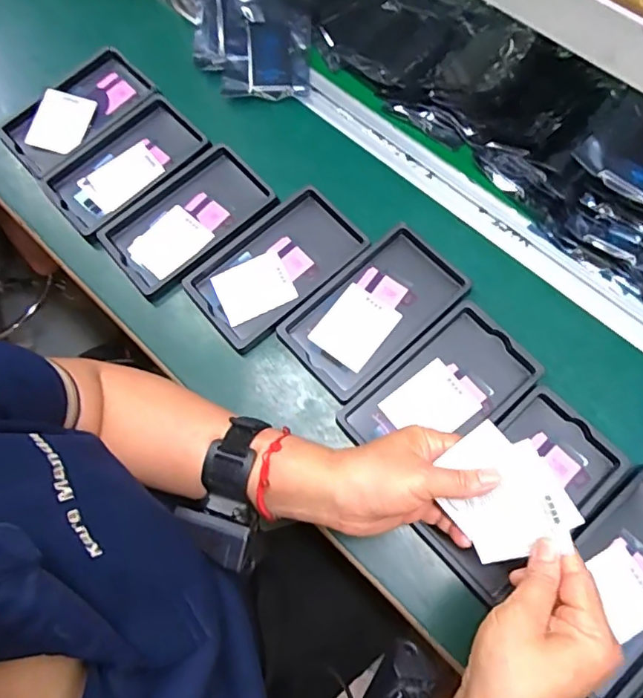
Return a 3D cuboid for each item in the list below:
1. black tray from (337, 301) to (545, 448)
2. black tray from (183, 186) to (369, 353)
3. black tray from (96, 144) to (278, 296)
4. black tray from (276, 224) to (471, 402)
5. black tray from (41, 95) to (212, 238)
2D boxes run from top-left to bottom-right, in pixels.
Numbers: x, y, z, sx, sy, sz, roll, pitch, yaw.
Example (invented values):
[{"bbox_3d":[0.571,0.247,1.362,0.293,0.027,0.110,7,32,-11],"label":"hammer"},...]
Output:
[{"bbox_3d":[0.101,0.039,0.459,0.156,0.025,0.093,-40,73,-11],"label":"black tray"},{"bbox_3d":[-0.043,-0.078,0.509,0.156,0.025,0.095,-39,73,-11],"label":"black tray"},{"bbox_3d":[-0.131,-0.129,0.533,0.158,0.017,0.099,-39,73,-11],"label":"black tray"},{"bbox_3d":[0.047,-0.034,0.492,0.158,0.022,0.092,-41,73,-11],"label":"black tray"},{"bbox_3d":[-0.204,-0.192,0.557,0.157,0.020,0.100,-42,73,-11],"label":"black tray"}]

